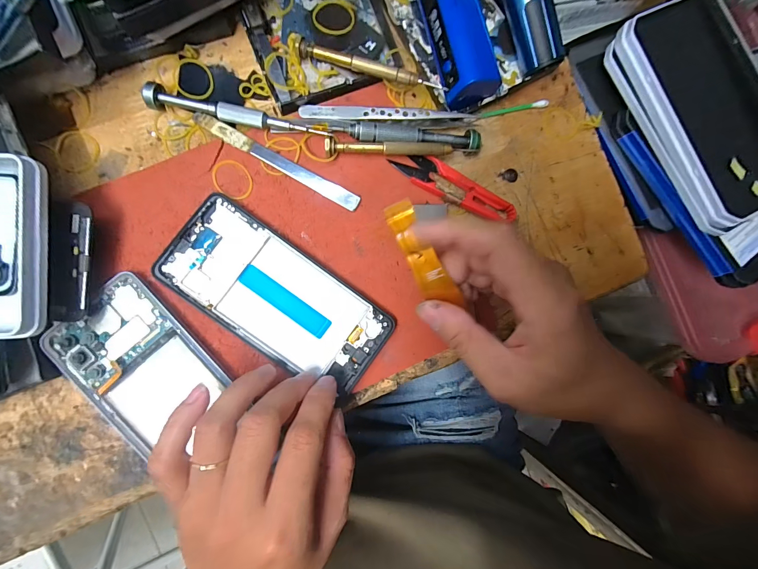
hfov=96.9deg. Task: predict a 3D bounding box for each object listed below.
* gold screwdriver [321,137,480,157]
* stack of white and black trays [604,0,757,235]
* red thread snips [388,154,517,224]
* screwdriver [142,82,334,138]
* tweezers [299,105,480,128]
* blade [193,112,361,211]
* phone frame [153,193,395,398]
[{"bbox_3d":[0.018,-0.099,0.245,0.112,0.013,0.012,-1,89,-6],"label":"gold screwdriver"},{"bbox_3d":[0.257,-0.136,0.258,0.100,0.019,0.171,-30,88,-2],"label":"stack of white and black trays"},{"bbox_3d":[0.057,-0.071,0.253,0.098,0.008,0.023,30,86,-4],"label":"red thread snips"},{"bbox_3d":[-0.095,-0.117,0.234,0.122,0.014,0.015,10,87,-6],"label":"screwdriver"},{"bbox_3d":[0.010,-0.123,0.244,0.132,0.012,0.015,1,88,-6],"label":"tweezers"},{"bbox_3d":[-0.071,-0.087,0.241,0.125,0.005,0.012,27,86,-5],"label":"blade"},{"bbox_3d":[-0.070,0.010,0.237,0.156,0.008,0.072,35,85,-4],"label":"phone frame"}]

